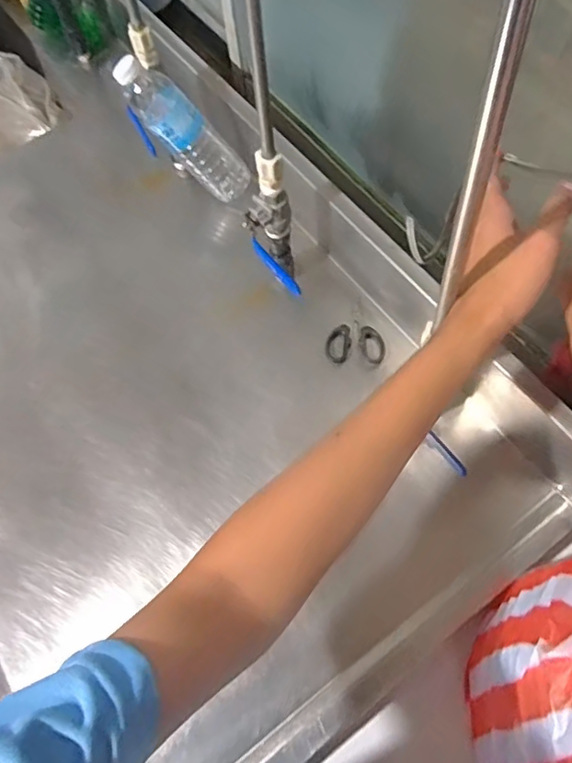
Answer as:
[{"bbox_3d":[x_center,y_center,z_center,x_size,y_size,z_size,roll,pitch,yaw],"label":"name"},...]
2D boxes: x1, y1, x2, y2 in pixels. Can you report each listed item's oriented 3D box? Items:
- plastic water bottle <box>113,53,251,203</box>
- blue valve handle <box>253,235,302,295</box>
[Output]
[{"bbox_3d":[-0.127,-0.318,0.721,0.059,0.221,0.061,-7,61,34],"label":"plastic water bottle"},{"bbox_3d":[-0.012,-0.122,0.604,0.013,0.010,0.076,-42,89,-14],"label":"blue valve handle"}]

